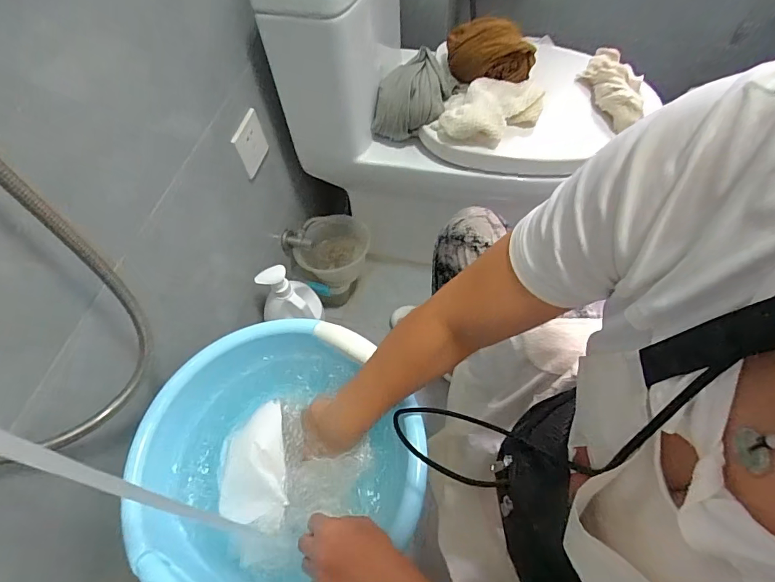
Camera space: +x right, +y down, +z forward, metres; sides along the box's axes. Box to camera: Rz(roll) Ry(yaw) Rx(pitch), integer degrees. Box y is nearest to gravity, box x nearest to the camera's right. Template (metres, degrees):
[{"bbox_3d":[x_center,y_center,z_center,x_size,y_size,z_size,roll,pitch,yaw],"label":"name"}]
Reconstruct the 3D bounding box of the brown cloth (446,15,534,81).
[{"bbox_3d":[0.190,-0.447,0.785,0.157,0.079,0.113,6,60,7],"label":"brown cloth"}]

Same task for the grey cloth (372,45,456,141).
[{"bbox_3d":[0.054,-0.376,0.811,0.127,0.101,0.152,24,64,16],"label":"grey cloth"}]

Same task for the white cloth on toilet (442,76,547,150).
[{"bbox_3d":[0.184,-0.325,0.755,0.178,0.056,0.122,9,61,8],"label":"white cloth on toilet"}]

